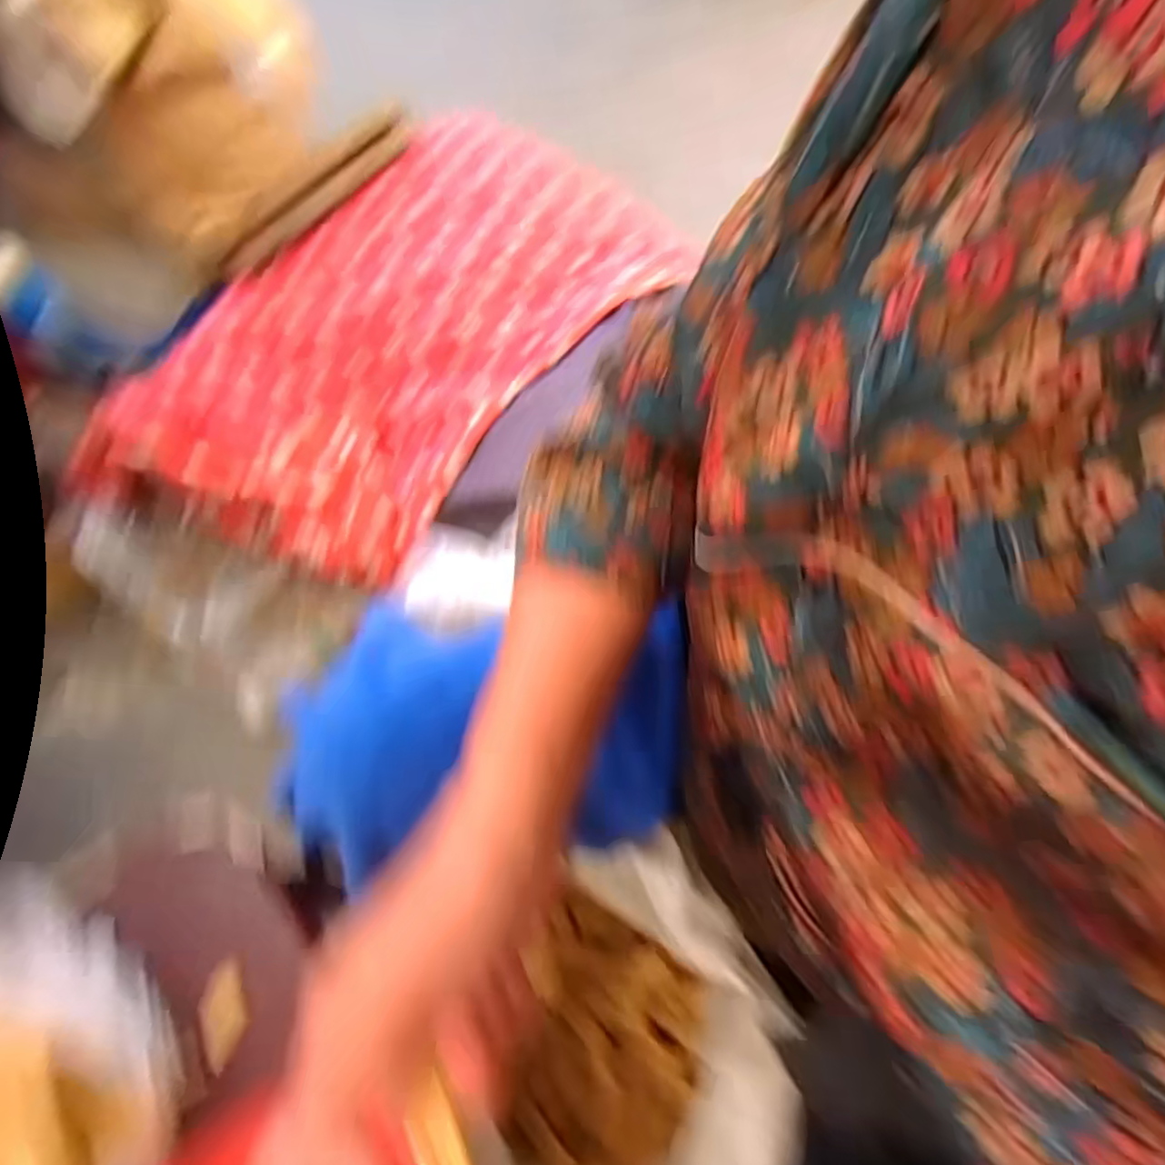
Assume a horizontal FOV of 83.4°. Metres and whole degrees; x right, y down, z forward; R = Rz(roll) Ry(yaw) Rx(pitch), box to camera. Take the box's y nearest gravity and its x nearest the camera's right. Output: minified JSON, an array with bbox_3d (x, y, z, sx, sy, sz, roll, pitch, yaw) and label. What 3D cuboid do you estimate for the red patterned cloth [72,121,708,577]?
[{"bbox_3d":[-0.221,-0.313,0.843,0.436,0.124,0.778,40,71,17],"label":"red patterned cloth"}]

